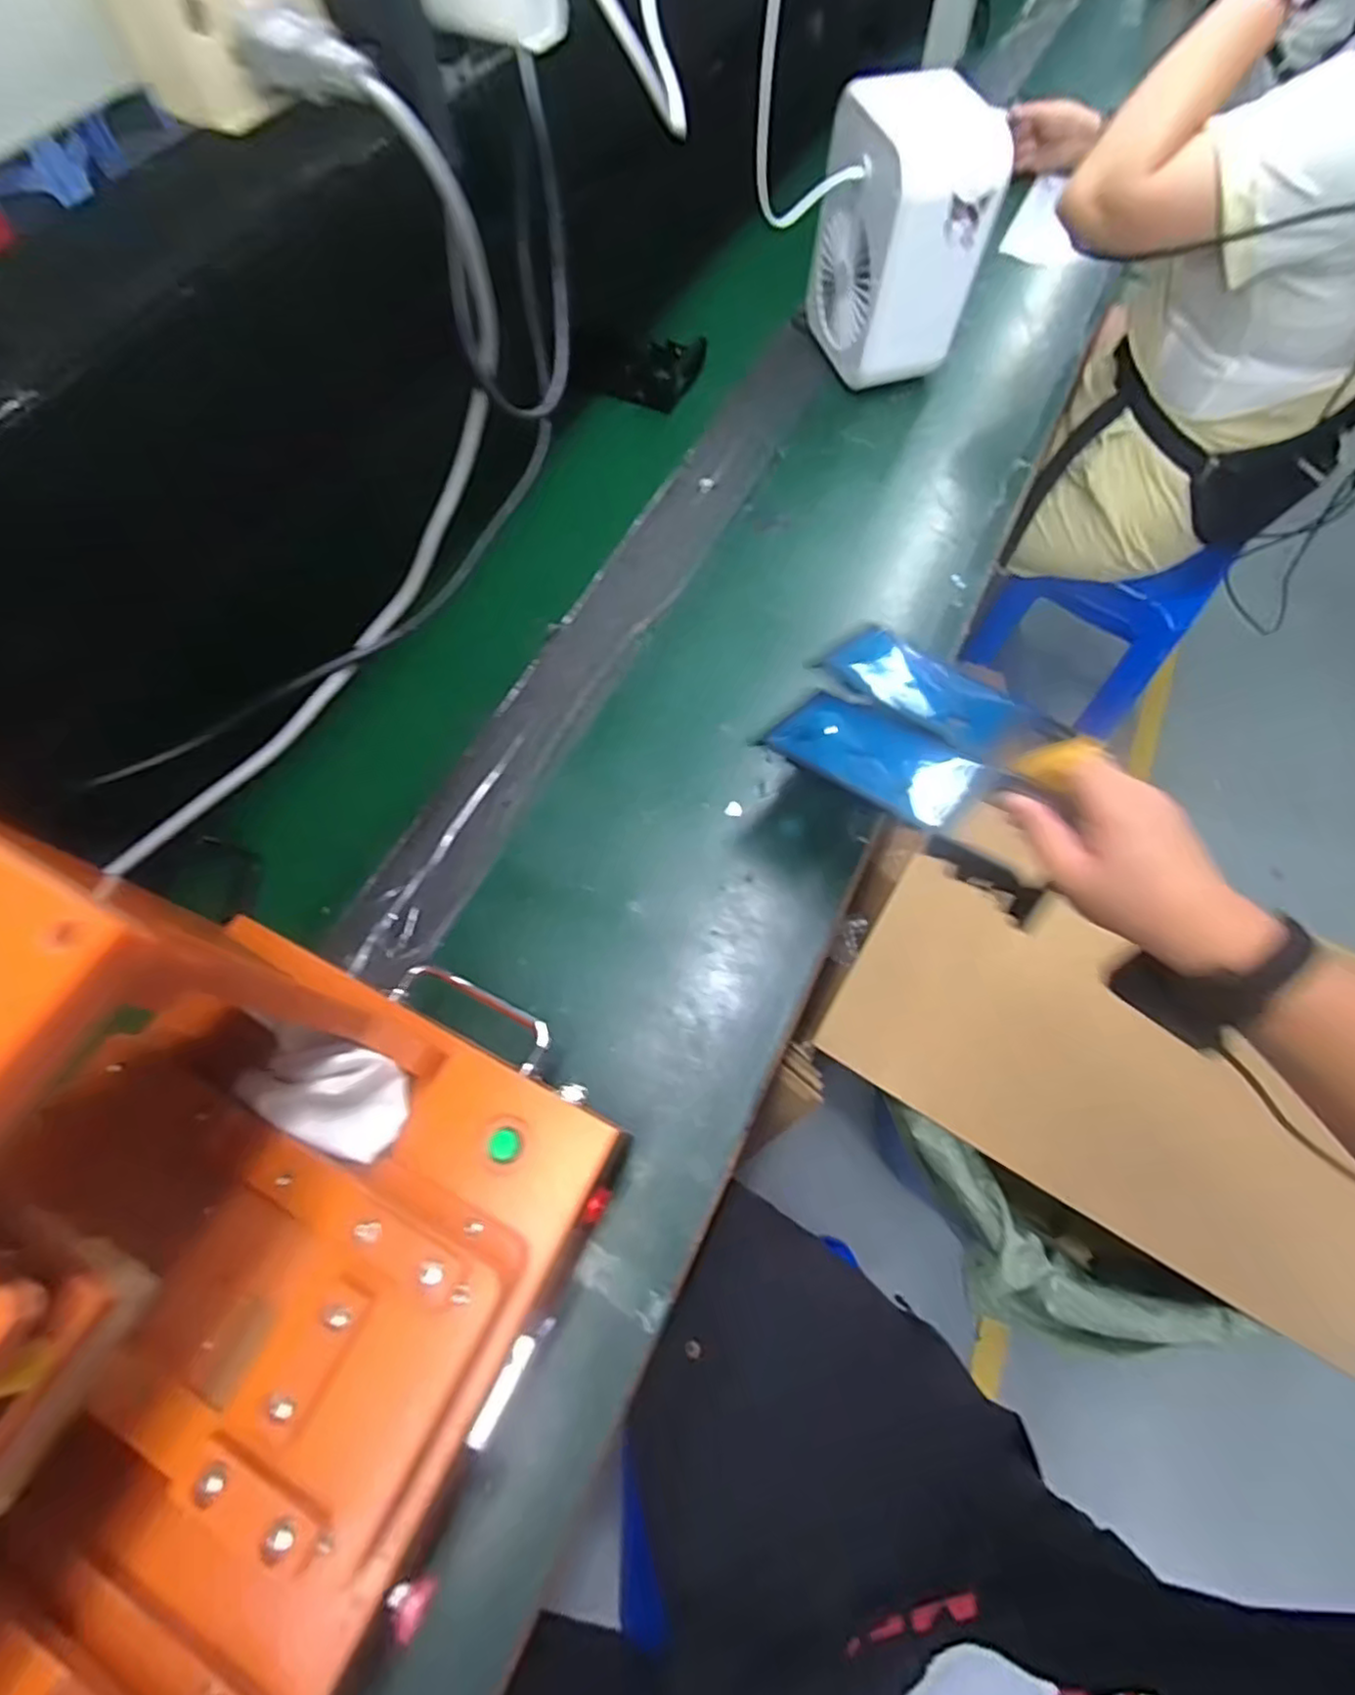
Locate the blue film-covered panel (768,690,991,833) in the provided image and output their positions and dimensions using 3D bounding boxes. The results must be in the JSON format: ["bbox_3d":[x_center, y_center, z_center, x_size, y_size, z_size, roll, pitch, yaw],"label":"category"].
[{"bbox_3d":[0.131,-0.062,0.448,0.070,0.006,0.137,-41,57,-20],"label":"blue film-covered panel"}]

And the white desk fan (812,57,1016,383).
[{"bbox_3d":[0.228,-0.630,0.706,0.116,0.217,0.163,-16,66,-5],"label":"white desk fan"}]

